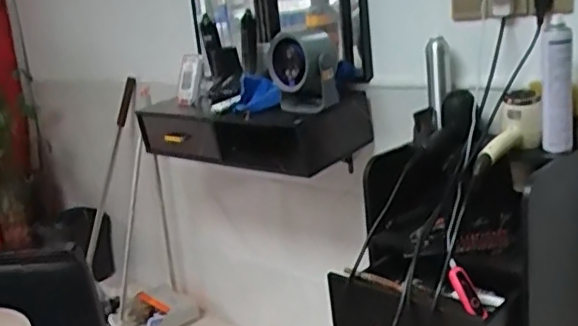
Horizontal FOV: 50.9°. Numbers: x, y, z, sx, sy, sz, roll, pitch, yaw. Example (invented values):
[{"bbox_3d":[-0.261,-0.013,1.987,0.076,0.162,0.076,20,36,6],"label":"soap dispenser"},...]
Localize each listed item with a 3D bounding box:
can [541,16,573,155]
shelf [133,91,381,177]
[{"bbox_3d":[0.503,-0.143,1.140,0.054,0.233,0.062,0,15,24],"label":"can"},{"bbox_3d":[-0.132,-0.089,1.730,0.721,0.156,0.228,5,18,39],"label":"shelf"}]

